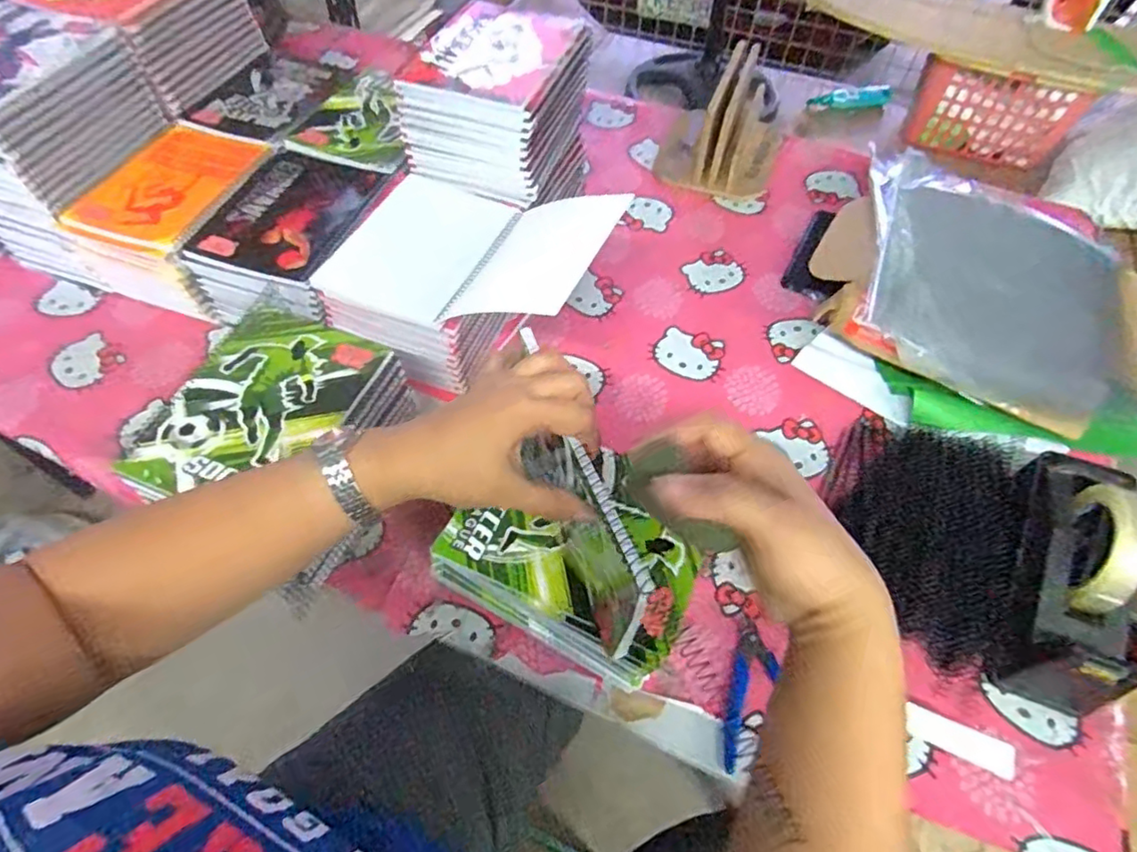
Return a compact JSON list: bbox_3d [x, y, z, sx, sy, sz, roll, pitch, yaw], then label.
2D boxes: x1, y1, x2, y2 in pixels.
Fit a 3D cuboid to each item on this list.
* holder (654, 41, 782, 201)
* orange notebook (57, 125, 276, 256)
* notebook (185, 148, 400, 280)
[{"bbox_3d":[0.227,-0.443,0.882,0.168,0.127,0.186,17,58,10],"label":"holder"},{"bbox_3d":[-0.469,-0.289,0.728,0.162,0.012,0.206,15,58,9],"label":"orange notebook"},{"bbox_3d":[-0.313,-0.248,0.703,0.157,0.012,0.196,14,58,8],"label":"notebook"}]

